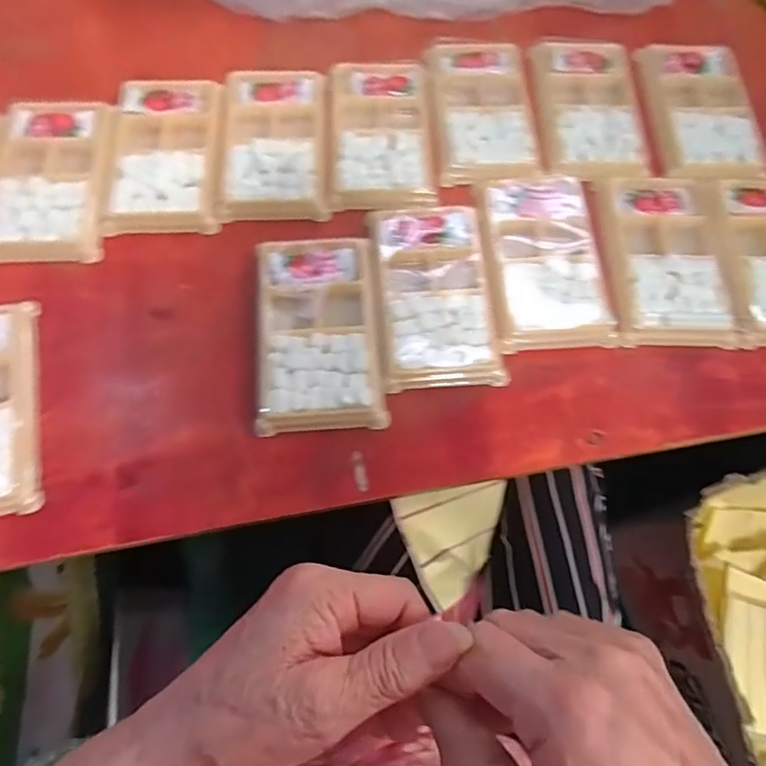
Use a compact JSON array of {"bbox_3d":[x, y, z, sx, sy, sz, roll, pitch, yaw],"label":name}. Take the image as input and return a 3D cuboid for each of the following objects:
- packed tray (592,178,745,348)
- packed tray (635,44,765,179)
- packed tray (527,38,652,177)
[{"bbox_3d":[0.200,-0.090,0.384,0.083,0.014,0.132,1,71,-2],"label":"packed tray"},{"bbox_3d":[0.251,-0.215,0.435,0.071,0.017,0.136,-2,71,-3],"label":"packed tray"},{"bbox_3d":[0.163,-0.216,0.442,0.082,0.024,0.137,2,71,-1],"label":"packed tray"}]

